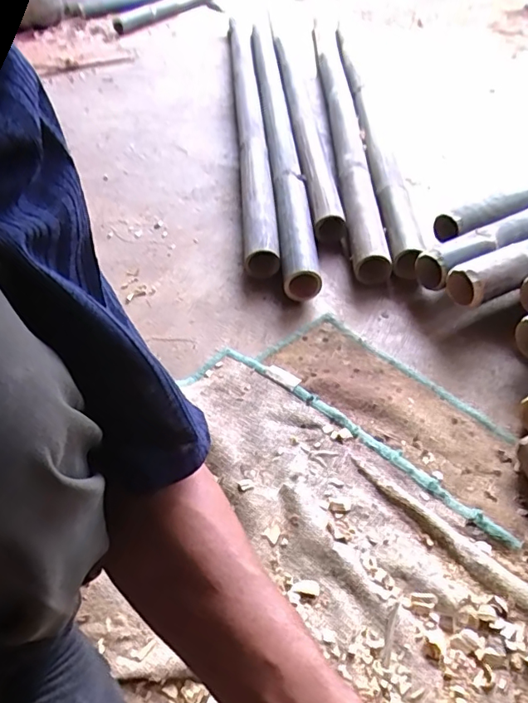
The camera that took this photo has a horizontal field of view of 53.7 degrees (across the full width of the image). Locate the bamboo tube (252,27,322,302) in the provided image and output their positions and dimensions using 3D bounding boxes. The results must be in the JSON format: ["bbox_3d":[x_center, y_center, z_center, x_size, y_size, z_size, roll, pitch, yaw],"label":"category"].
[{"bbox_3d":[0.029,-0.577,1.309,0.062,0.057,1.395,-5,45,0],"label":"bamboo tube"}]

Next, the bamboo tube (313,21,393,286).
[{"bbox_3d":[0.192,-0.613,1.347,0.066,0.070,1.412,-2,45,3],"label":"bamboo tube"}]

